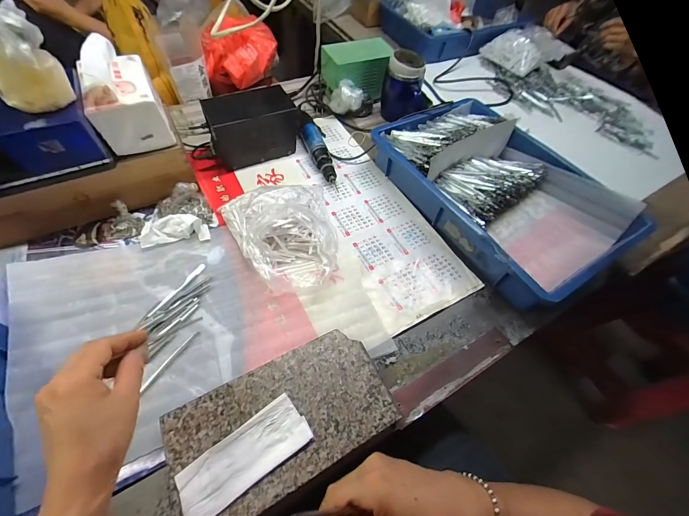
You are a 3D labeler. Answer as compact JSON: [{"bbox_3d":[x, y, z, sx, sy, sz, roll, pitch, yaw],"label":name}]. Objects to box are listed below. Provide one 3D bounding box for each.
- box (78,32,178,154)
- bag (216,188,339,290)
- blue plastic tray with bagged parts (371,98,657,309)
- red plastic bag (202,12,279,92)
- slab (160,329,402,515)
[{"bbox_3d":[-0.331,-0.246,0.447,0.089,0.121,0.119,-21,61,-17],"label":"box"},{"bbox_3d":[-0.099,-0.040,0.476,0.178,0.075,0.194,-14,57,-12],"label":"bag"},{"bbox_3d":[0.286,-0.142,0.555,0.308,0.083,0.411,-25,62,-19],"label":"blue plastic tray with bagged parts"},{"bbox_3d":[-0.254,-0.501,0.729,0.172,0.111,0.129,-5,58,-8],"label":"red plastic bag"},{"bbox_3d":[-0.069,0.188,0.348,0.237,0.030,0.130,-24,59,-17],"label":"slab"}]

